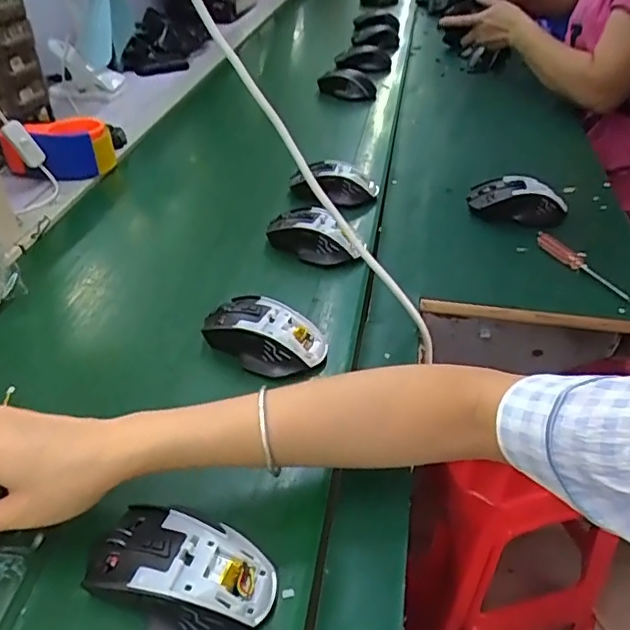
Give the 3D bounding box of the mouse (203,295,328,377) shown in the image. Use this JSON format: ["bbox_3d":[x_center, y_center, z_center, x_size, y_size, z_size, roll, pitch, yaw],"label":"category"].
[{"bbox_3d":[-0.047,0.018,0.509,0.105,0.040,0.062,20,43,23],"label":"mouse"}]

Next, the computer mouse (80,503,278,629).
[{"bbox_3d":[-0.084,0.156,0.343,0.112,0.039,0.068,10,41,13],"label":"computer mouse"}]

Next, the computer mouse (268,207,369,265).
[{"bbox_3d":[-0.001,-0.091,0.637,0.112,0.042,0.055,9,40,12],"label":"computer mouse"}]

